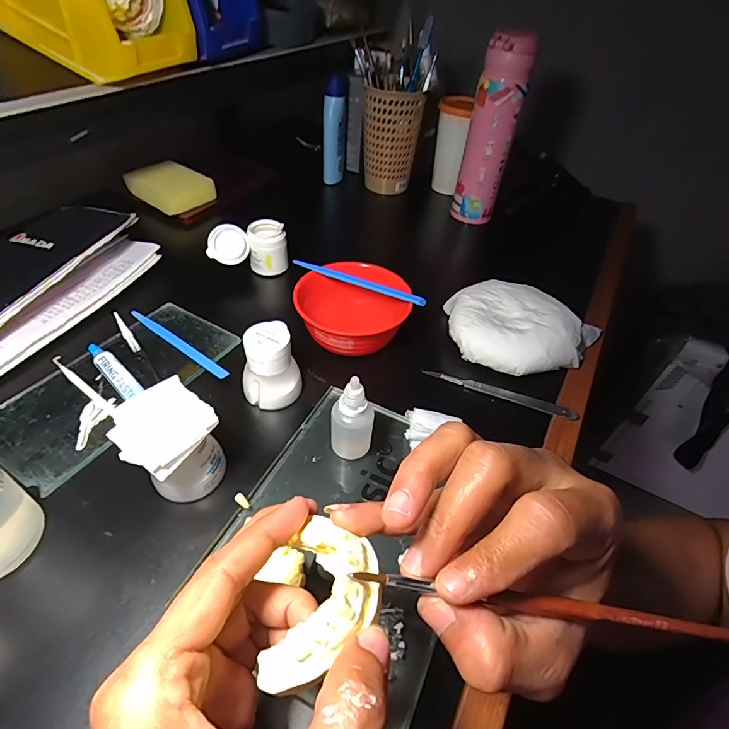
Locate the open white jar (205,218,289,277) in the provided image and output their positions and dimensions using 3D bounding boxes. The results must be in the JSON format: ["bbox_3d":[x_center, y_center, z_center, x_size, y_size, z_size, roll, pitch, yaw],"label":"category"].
[{"bbox_3d":[-0.133,-0.134,0.488,0.085,0.052,0.042,-11,48,-16],"label":"open white jar"}]

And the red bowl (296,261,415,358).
[{"bbox_3d":[-0.012,-0.049,0.417,0.105,0.053,0.102,3,46,-3],"label":"red bowl"}]

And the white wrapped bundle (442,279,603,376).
[{"bbox_3d":[0.150,-0.037,0.428,0.147,0.047,0.112,28,50,20],"label":"white wrapped bundle"}]

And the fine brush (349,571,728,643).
[{"bbox_3d":[0.078,0.096,0.166,0.169,0.006,0.005,13,46,-7],"label":"fine brush"}]

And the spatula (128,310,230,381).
[{"bbox_3d":[-0.179,-0.021,0.409,0.137,0.007,0.012,30,50,21],"label":"spatula"}]

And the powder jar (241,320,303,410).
[{"bbox_3d":[-0.079,0.002,0.357,0.047,0.061,0.042,-5,47,-11],"label":"powder jar"}]

